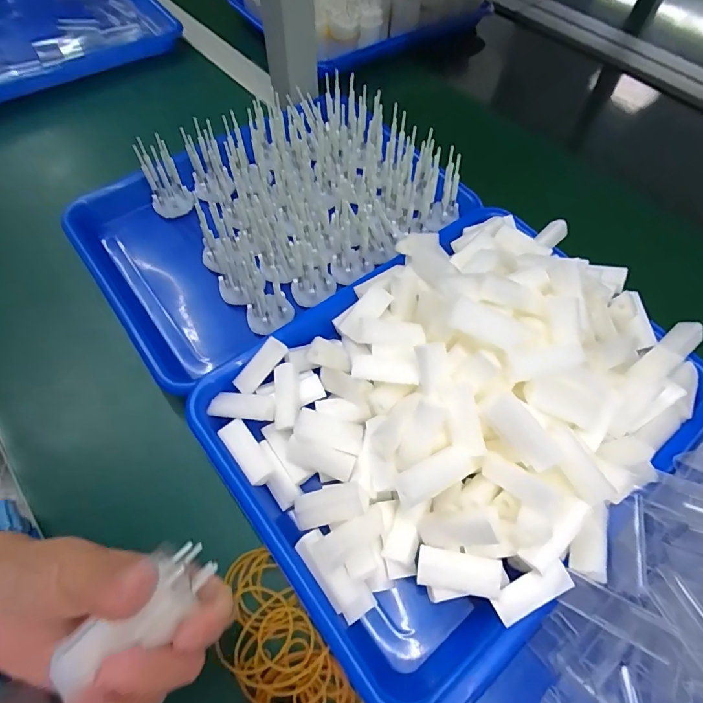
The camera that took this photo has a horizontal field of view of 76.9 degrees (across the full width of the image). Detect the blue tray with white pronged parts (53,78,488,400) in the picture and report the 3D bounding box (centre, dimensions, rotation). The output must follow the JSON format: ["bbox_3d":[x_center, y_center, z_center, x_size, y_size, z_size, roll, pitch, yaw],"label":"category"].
[{"bbox_3d":[-0.079,-0.137,0.417,0.322,0.077,0.232,-34,66,-20],"label":"blue tray with white pronged parts"}]

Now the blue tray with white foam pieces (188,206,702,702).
[{"bbox_3d":[0.077,0.023,0.299,0.320,0.080,0.246,-34,66,-19],"label":"blue tray with white foam pieces"}]

